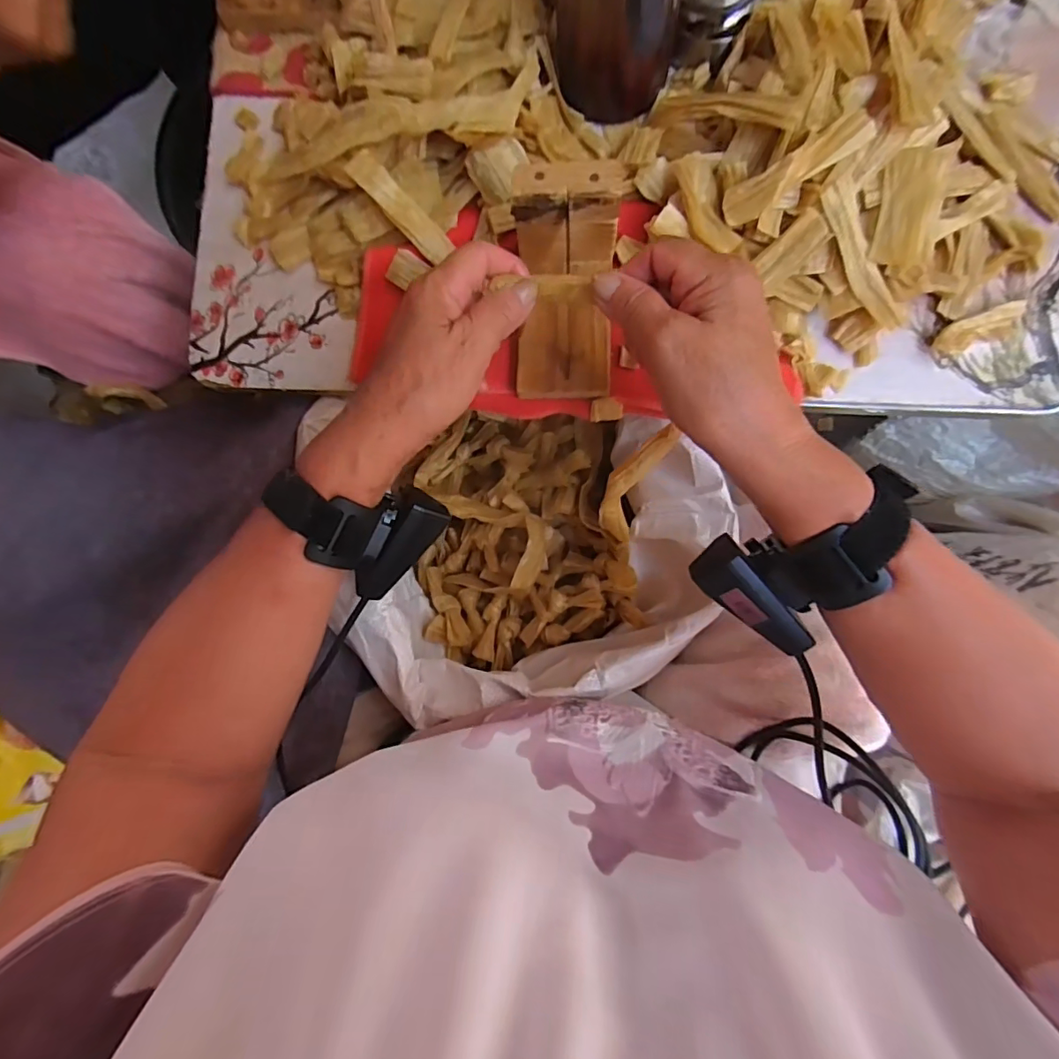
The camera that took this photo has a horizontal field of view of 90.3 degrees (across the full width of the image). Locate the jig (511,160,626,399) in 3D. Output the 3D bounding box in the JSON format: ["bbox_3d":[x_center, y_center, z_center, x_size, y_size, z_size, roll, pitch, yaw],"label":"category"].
[{"bbox_3d":[0.021,-0.143,0.312,0.059,0.068,0.107,3,85,7],"label":"jig"}]

